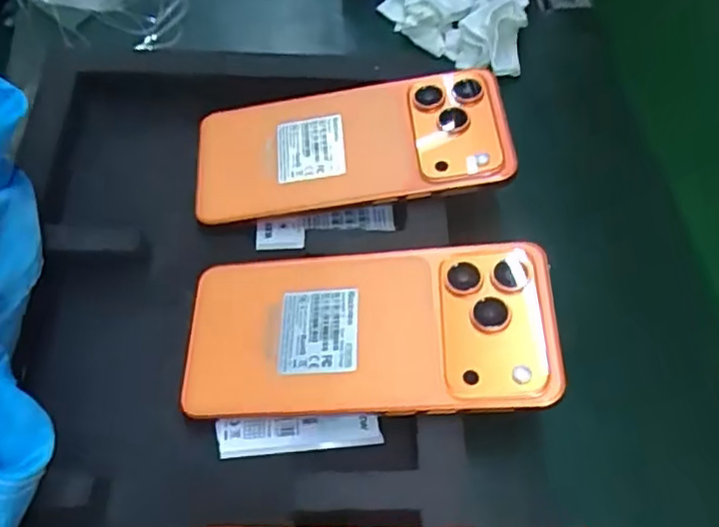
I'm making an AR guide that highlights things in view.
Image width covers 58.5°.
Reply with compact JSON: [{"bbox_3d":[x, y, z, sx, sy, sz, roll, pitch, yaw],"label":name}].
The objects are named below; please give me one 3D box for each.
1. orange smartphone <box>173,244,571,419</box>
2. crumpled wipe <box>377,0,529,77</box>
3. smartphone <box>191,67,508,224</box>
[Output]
[{"bbox_3d":[0.003,0.029,0.284,0.160,0.008,0.076,-4,62,9],"label":"orange smartphone"},{"bbox_3d":[0.064,-0.169,0.428,0.094,0.030,0.080,12,60,1],"label":"crumpled wipe"},{"bbox_3d":[-0.006,-0.062,0.336,0.162,0.010,0.072,-8,66,7],"label":"smartphone"}]

